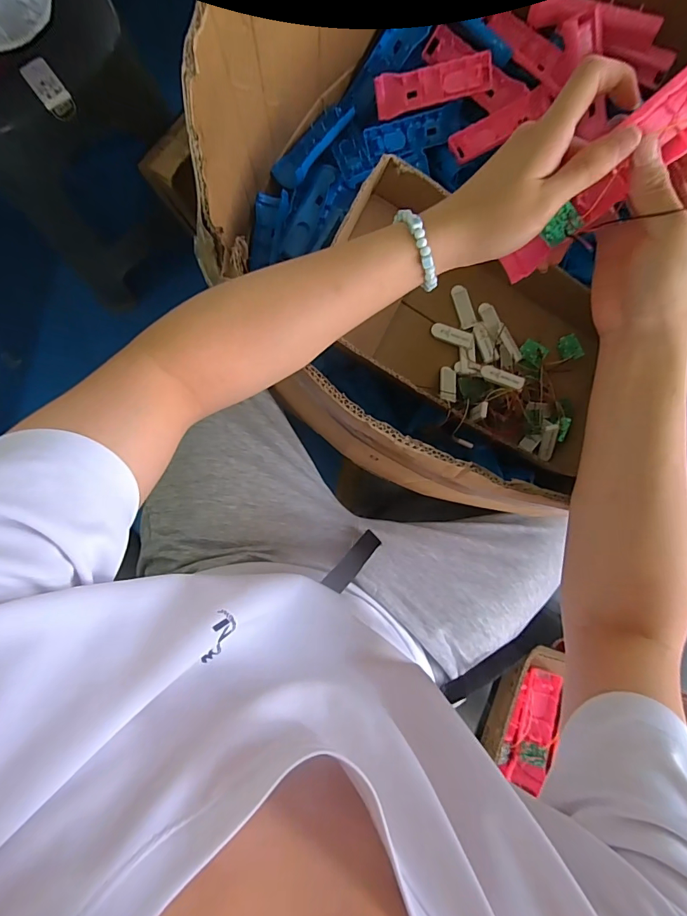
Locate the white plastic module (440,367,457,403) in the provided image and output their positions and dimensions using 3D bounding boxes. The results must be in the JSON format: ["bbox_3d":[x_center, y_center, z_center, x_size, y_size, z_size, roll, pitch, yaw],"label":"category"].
[{"bbox_3d":[0.145,-0.103,0.593,0.023,0.010,0.060,5,61,-2],"label":"white plastic module"}]

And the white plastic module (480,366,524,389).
[{"bbox_3d":[0.218,-0.111,0.589,0.057,0.006,0.020,24,87,16],"label":"white plastic module"}]

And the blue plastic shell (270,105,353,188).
[{"bbox_3d":[-0.042,-0.468,0.629,0.050,0.033,0.159,33,87,-1],"label":"blue plastic shell"}]

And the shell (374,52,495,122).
[{"bbox_3d":[0.130,-0.541,0.625,0.164,0.022,0.050,-4,108,12],"label":"shell"}]

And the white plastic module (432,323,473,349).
[{"bbox_3d":[0.154,-0.173,0.601,0.059,0.014,0.020,21,87,-2],"label":"white plastic module"}]

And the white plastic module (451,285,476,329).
[{"bbox_3d":[0.171,-0.215,0.610,0.024,0.004,0.059,-18,100,9],"label":"white plastic module"}]

